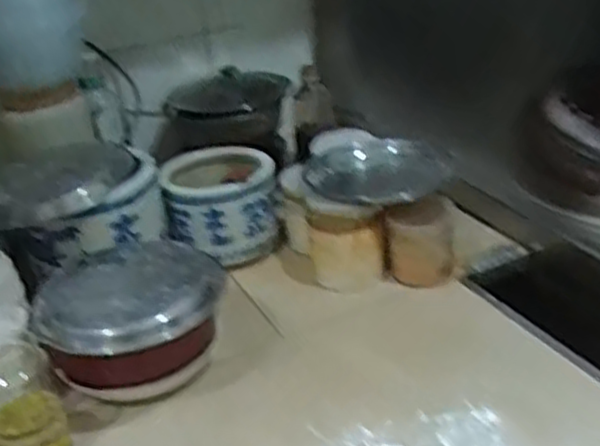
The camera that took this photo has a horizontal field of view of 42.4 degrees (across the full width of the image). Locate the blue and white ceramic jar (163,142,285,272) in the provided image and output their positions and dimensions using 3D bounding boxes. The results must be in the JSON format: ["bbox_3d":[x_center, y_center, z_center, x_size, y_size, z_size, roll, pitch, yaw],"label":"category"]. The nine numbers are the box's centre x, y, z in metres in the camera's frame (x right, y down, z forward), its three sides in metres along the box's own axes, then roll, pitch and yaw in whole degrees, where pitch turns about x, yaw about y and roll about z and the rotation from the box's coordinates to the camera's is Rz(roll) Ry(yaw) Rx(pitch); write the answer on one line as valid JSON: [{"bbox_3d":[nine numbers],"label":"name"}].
[{"bbox_3d":[-0.108,-0.021,1.088,0.151,0.121,0.123,-9,27,-4],"label":"blue and white ceramic jar"}]

